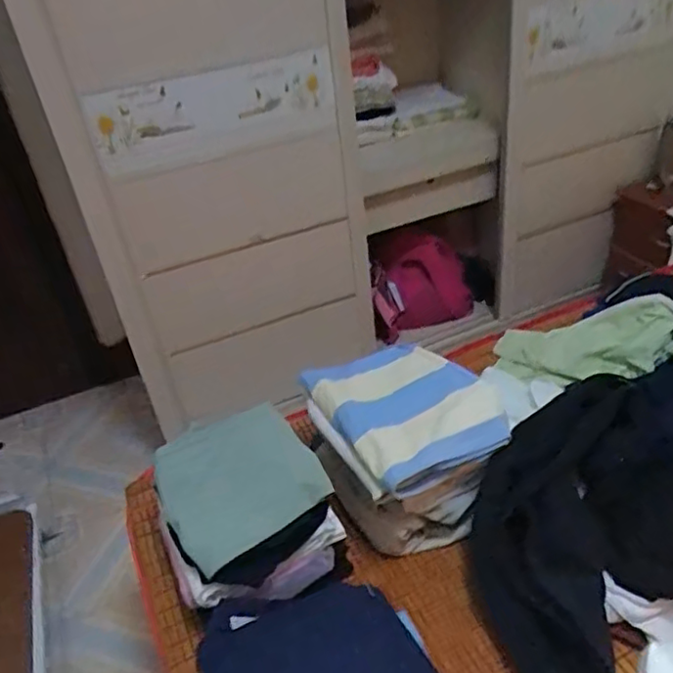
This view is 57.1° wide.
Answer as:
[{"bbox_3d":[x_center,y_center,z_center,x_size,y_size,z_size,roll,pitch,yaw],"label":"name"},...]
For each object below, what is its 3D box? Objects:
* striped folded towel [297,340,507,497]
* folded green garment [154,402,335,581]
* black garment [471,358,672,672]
[{"bbox_3d":[0.108,0.120,1.045,0.262,0.068,0.328,-19,36,-17],"label":"striped folded towel"},{"bbox_3d":[-0.162,0.207,0.951,0.222,0.027,0.261,-35,45,-9],"label":"folded green garment"},{"bbox_3d":[0.415,0.259,0.898,0.449,0.184,0.404,-15,35,-12],"label":"black garment"}]

